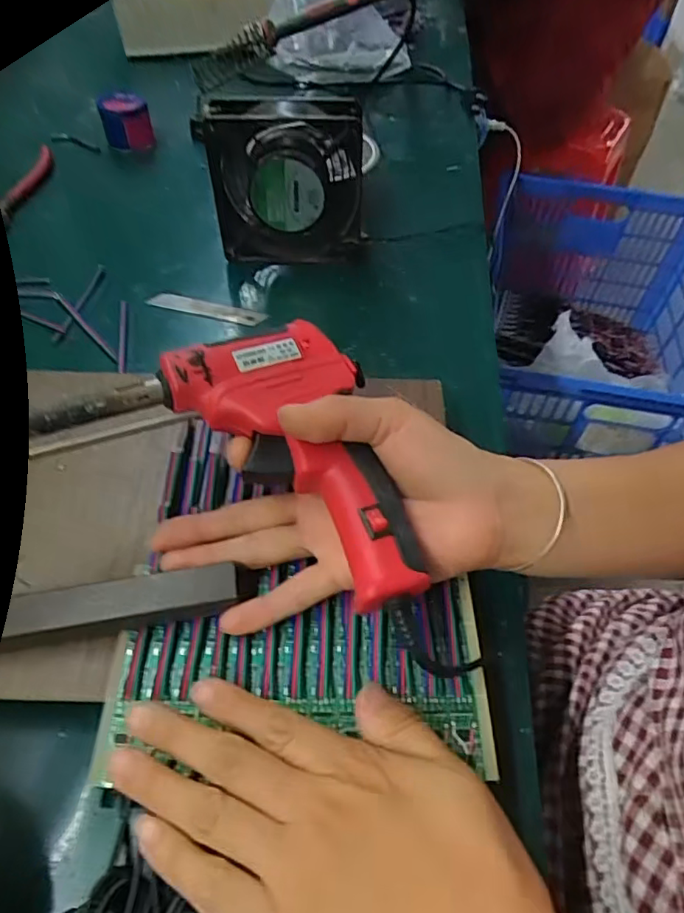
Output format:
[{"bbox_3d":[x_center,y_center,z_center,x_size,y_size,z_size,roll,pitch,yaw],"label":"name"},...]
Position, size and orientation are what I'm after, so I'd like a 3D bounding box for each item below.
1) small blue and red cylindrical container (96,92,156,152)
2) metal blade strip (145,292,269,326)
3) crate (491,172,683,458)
[{"bbox_3d":[-0.237,-0.373,0.638,0.054,0.048,0.041,-13,52,-14],"label":"small blue and red cylindrical container"},{"bbox_3d":[-0.112,-0.123,0.478,0.100,0.004,0.017,15,58,11],"label":"metal blade strip"},{"bbox_3d":[0.527,-0.264,1.183,0.453,0.284,0.715,9,50,4],"label":"crate"}]

